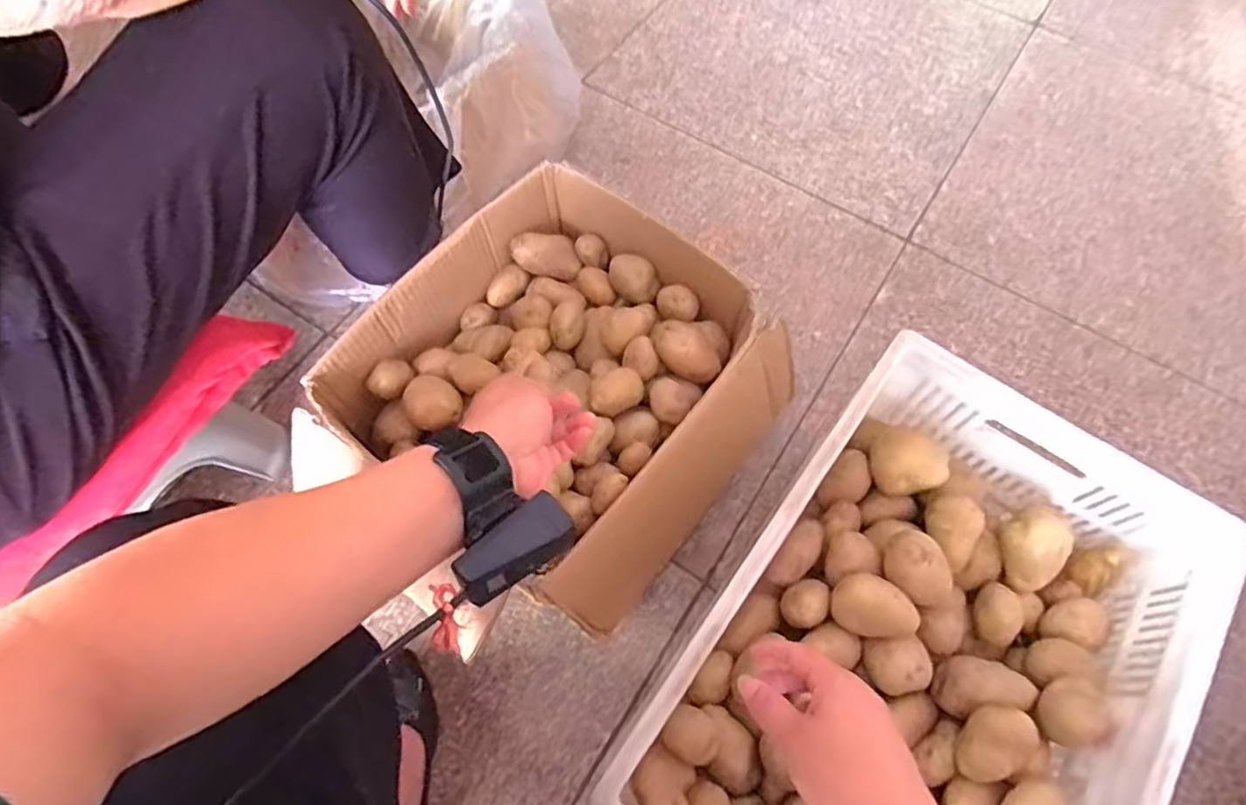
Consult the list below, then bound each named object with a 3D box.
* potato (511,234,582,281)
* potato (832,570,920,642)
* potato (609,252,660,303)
[{"bbox_3d":[-0.096,-0.181,0.789,0.083,0.041,0.041,7,64,2],"label":"potato"},{"bbox_3d":[0.207,0.178,0.538,0.065,0.057,0.047,40,70,16],"label":"potato"},{"bbox_3d":[0.013,-0.152,0.777,0.063,0.041,0.042,12,64,4],"label":"potato"}]

